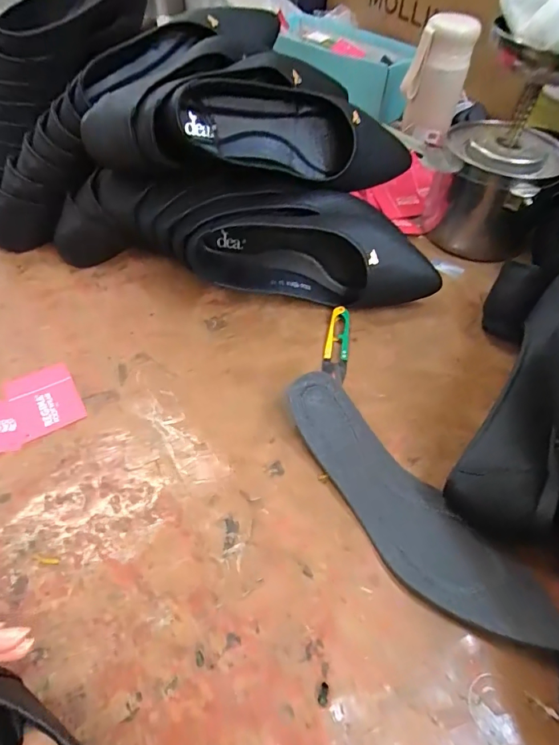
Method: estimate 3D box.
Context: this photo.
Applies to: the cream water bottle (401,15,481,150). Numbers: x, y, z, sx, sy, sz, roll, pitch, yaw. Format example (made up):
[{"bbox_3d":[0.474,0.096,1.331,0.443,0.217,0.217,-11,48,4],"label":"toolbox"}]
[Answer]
[{"bbox_3d":[0.219,-0.411,0.639,0.074,0.149,0.062,22,54,15],"label":"cream water bottle"}]

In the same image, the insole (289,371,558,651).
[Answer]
[{"bbox_3d":[0.092,0.099,0.342,0.072,0.030,0.243,-34,60,-26],"label":"insole"}]

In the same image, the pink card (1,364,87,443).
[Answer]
[{"bbox_3d":[-0.213,0.024,0.409,0.055,0.004,0.074,-26,57,-22],"label":"pink card"}]

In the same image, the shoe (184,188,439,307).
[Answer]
[{"bbox_3d":[0.038,-0.126,0.482,0.256,0.093,0.073,2,51,-1],"label":"shoe"}]

